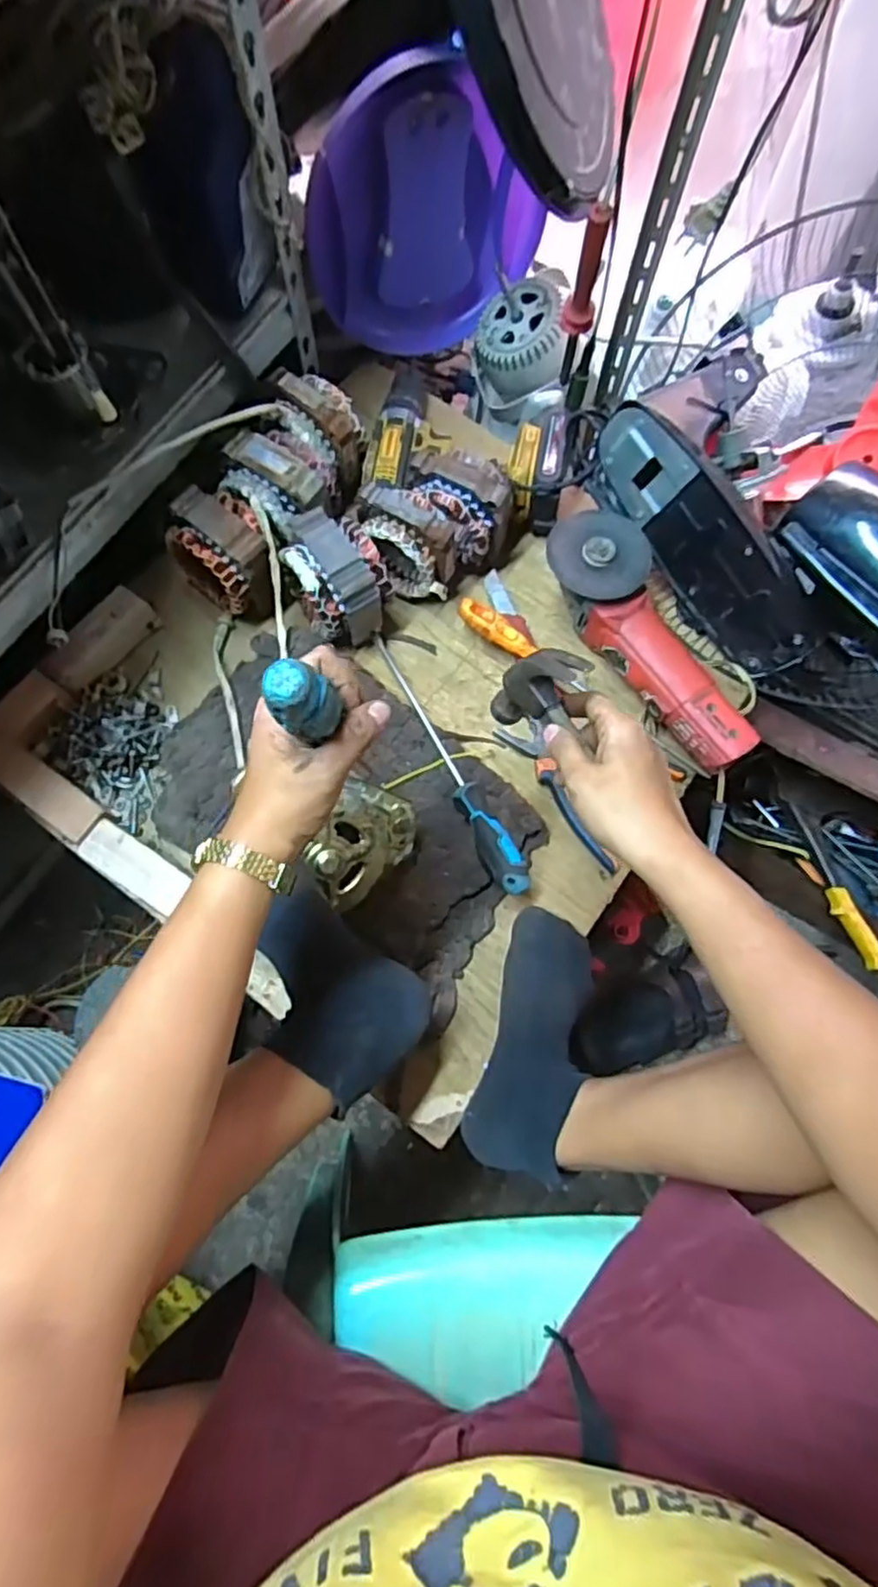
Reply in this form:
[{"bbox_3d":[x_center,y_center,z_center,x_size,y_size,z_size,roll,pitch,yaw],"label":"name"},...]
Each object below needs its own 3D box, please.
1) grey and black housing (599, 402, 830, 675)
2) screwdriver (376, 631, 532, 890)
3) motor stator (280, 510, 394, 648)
[{"bbox_3d":[0.267,-0.252,0.686,0.053,0.125,0.294,-38,92,-11],"label":"grey and black housing"},{"bbox_3d":[0.009,-0.039,0.672,0.032,0.030,0.299,-24,75,-8],"label":"screwdriver"},{"bbox_3d":[-0.105,-0.218,0.701,0.085,0.093,0.110,-27,75,-8],"label":"motor stator"}]

